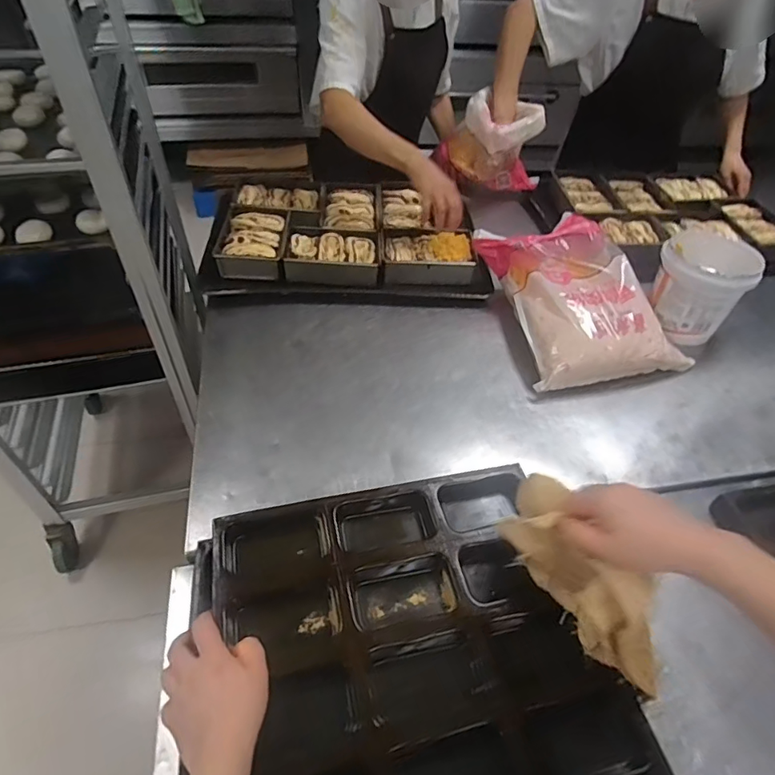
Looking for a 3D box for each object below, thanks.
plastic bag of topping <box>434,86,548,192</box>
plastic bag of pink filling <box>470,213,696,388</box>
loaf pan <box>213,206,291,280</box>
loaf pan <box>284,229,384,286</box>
[{"bbox_3d":[0.258,-0.617,1.239,0.149,0.203,0.247,-21,53,-21],"label":"plastic bag of topping"},{"bbox_3d":[0.365,-0.175,0.944,0.302,0.139,0.347,-8,49,-11],"label":"plastic bag of pink filling"},{"bbox_3d":[-0.281,-0.300,1.040,0.142,0.061,0.208,3,48,-2],"label":"loaf pan"},{"bbox_3d":[-0.114,-0.272,1.034,0.193,0.063,0.140,-3,49,-7],"label":"loaf pan"}]

